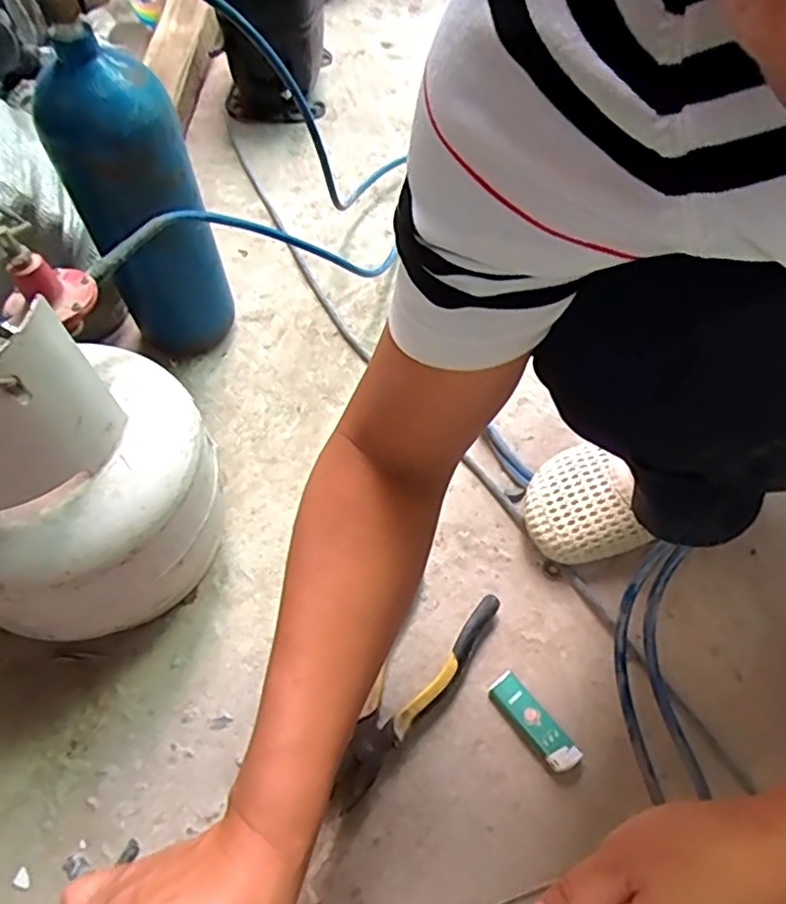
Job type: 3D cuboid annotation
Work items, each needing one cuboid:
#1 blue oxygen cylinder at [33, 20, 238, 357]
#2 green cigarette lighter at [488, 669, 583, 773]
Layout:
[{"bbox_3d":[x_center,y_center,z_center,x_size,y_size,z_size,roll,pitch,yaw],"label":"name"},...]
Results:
[{"bbox_3d":[-0.225,-0.210,0.582,0.101,0.307,0.113,-25,61,-15],"label":"blue oxygen cylinder"},{"bbox_3d":[0.109,0.210,0.489,0.024,0.016,0.080,-33,63,-19],"label":"green cigarette lighter"}]

